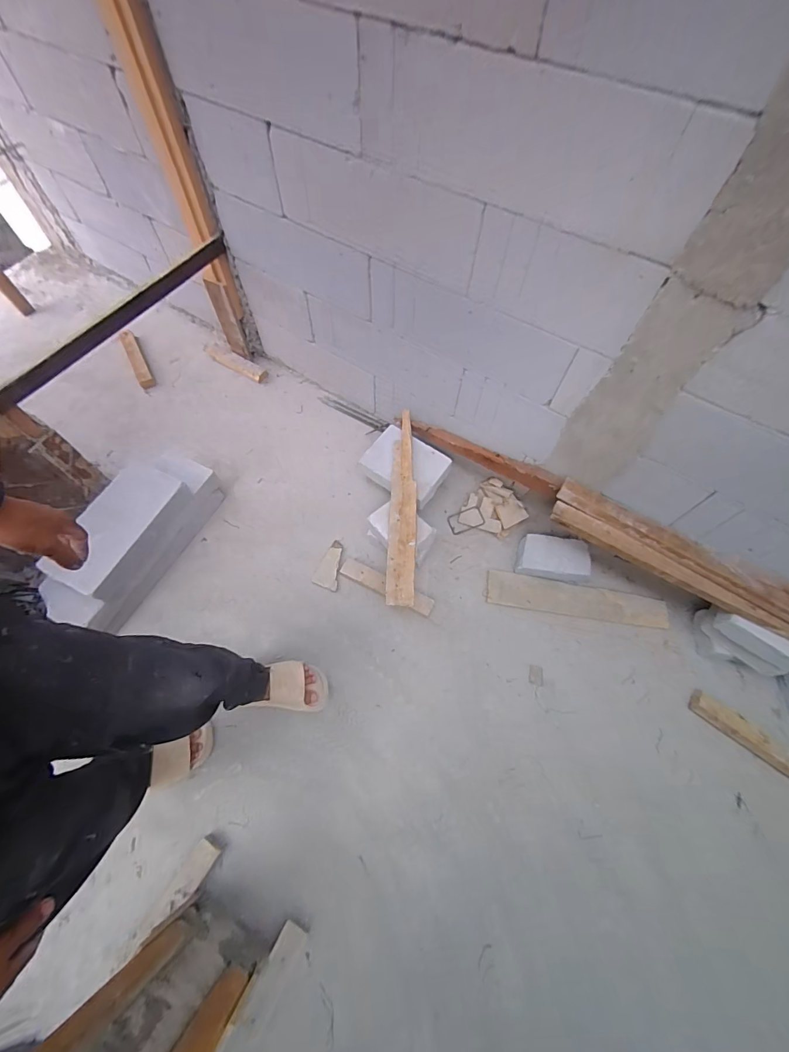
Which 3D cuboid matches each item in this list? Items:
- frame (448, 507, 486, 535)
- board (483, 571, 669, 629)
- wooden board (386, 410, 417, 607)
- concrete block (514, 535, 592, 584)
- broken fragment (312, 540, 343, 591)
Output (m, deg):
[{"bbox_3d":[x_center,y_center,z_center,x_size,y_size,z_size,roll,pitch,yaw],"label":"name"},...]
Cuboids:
[{"bbox_3d":[0.258,-0.019,1.413,0.129,0.009,0.074,-21,74,7],"label":"frame"},{"bbox_3d":[0.601,0.245,1.288,0.586,0.022,0.112,8,62,2],"label":"board"},{"bbox_3d":[0.028,-0.094,1.282,0.089,0.040,0.719,3,62,-1],"label":"wooden board"},{"bbox_3d":[0.528,0.107,1.322,0.238,0.062,0.153,9,62,2],"label":"concrete block"},{"bbox_3d":[-0.217,0.133,1.335,0.084,0.019,0.167,11,63,3],"label":"broken fragment"}]

